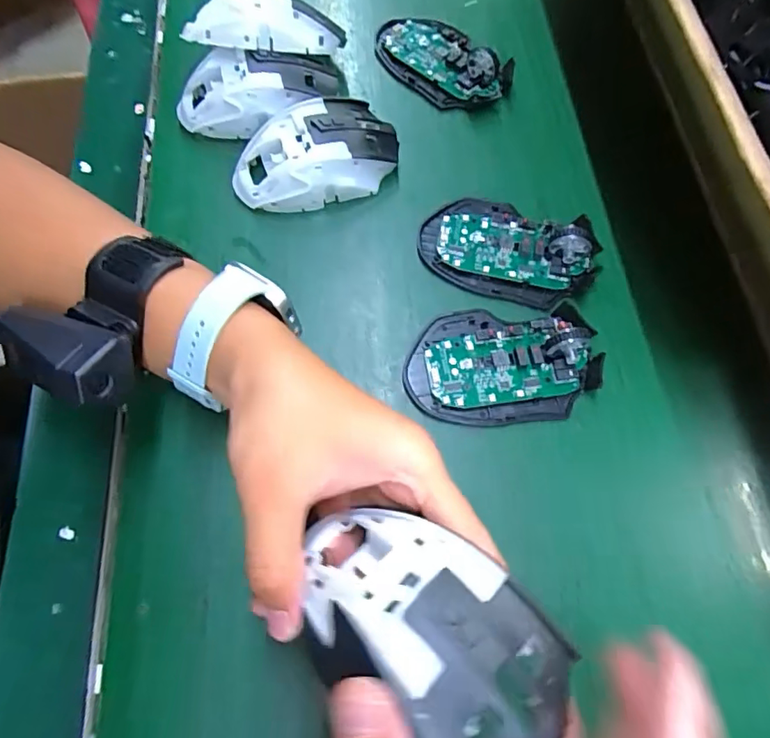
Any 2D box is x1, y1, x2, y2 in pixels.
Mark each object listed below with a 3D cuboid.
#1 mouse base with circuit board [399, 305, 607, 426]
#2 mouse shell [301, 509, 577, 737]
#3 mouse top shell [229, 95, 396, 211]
[{"bbox_3d":[0.071,-0.007,0.311,0.113,0.029,0.072,-5,69,-4],"label":"mouse base with circuit board"},{"bbox_3d":[0.015,0.096,0.198,0.104,0.045,0.068,39,72,12],"label":"mouse shell"},{"bbox_3d":[-0.046,-0.144,0.356,0.108,0.033,0.063,-29,73,-13],"label":"mouse top shell"}]

